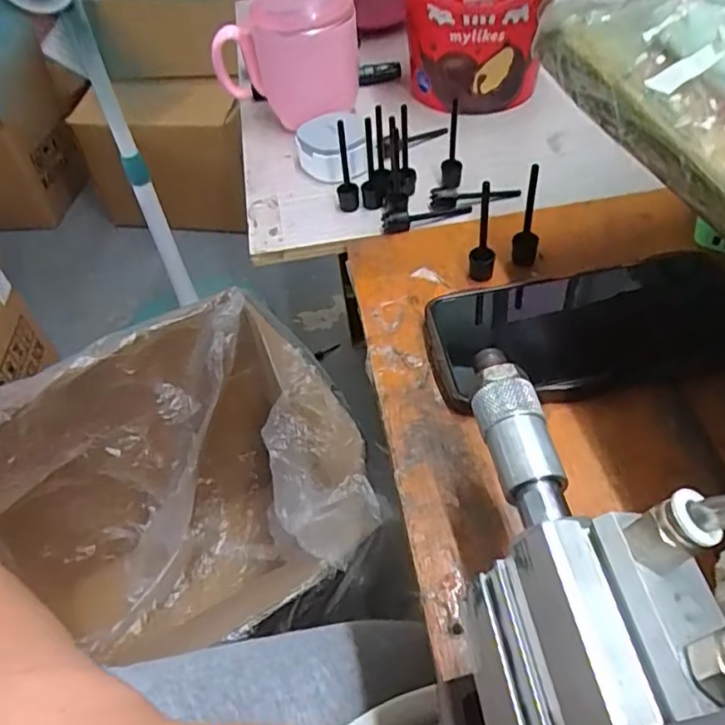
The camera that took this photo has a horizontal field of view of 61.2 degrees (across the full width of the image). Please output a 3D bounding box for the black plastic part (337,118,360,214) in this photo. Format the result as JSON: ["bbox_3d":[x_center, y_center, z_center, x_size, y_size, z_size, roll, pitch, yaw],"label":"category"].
[{"bbox_3d":[-0.011,-0.129,0.412,0.014,0.070,0.013,-7,49,0],"label":"black plastic part"}]

